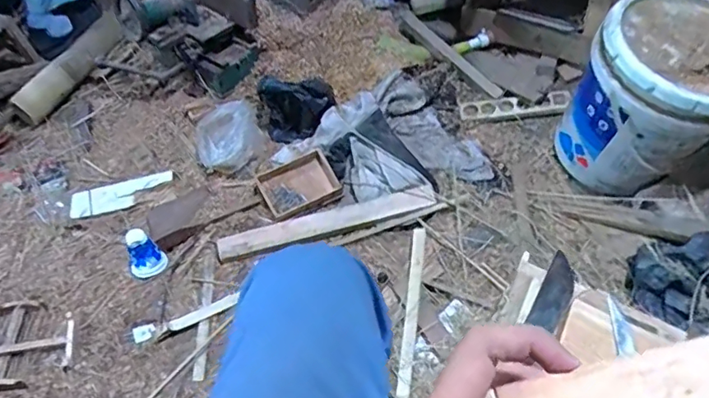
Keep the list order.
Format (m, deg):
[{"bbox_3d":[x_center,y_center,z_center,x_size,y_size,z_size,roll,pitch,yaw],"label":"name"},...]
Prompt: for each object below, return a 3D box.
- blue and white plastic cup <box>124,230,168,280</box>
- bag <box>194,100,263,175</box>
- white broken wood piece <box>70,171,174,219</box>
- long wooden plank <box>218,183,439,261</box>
[{"bbox_3d":[-0.417,0.107,1.019,0.064,0.068,0.067,-1,49,1],"label":"blue and white plastic cup"},{"bbox_3d":[-0.294,-0.150,1.198,0.156,0.075,0.170,-15,50,-11],"label":"bag"},{"bbox_3d":[-0.515,-0.012,1.155,0.217,0.010,0.066,-16,66,-15],"label":"white broken wood piece"},{"bbox_3d":[-0.055,0.047,1.064,0.448,0.013,0.049,-15,75,-5],"label":"long wooden plank"}]

